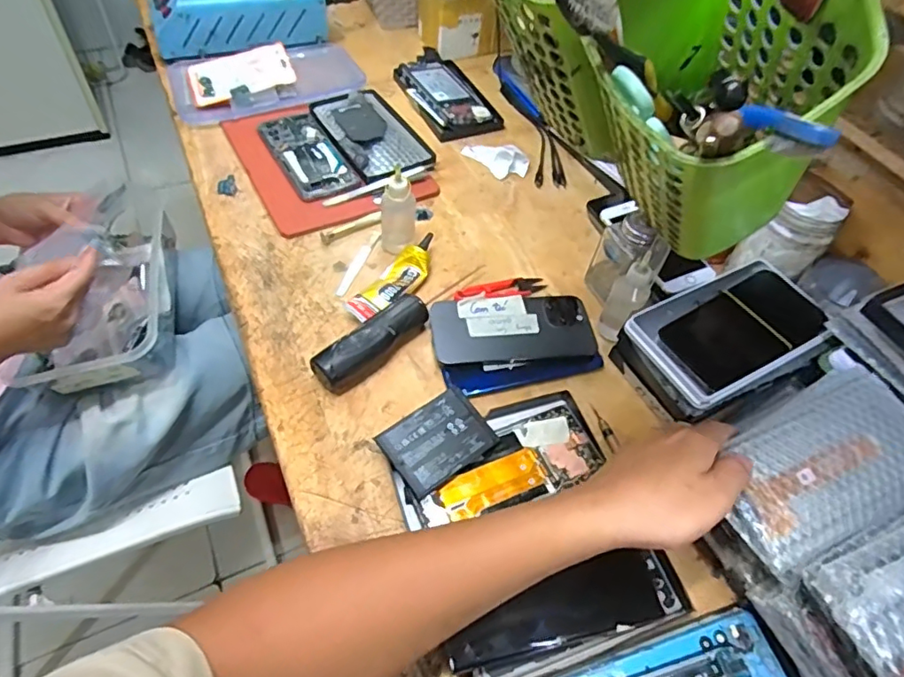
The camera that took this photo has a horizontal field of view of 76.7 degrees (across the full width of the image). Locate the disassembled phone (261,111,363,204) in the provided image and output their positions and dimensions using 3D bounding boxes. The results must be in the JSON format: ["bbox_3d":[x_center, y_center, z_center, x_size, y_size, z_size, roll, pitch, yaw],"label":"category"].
[{"bbox_3d":[-0.184,-0.233,0.712,0.076,0.008,0.165,-26,59,-22],"label":"disassembled phone"}]

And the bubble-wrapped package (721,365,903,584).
[{"bbox_3d":[0.271,0.090,0.413,0.167,0.014,0.098,-25,60,-13],"label":"bubble-wrapped package"}]

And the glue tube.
[{"bbox_3d":[-0.058,-0.064,0.600,0.040,0.023,0.130,30,56,17],"label":"glue tube"}]

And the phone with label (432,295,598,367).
[{"bbox_3d":[0.060,-0.012,0.573,0.160,0.009,0.075,-3,61,-7],"label":"phone with label"}]

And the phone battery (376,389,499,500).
[{"bbox_3d":[-0.011,0.086,0.485,0.086,0.006,0.063,-33,71,-25],"label":"phone battery"}]

